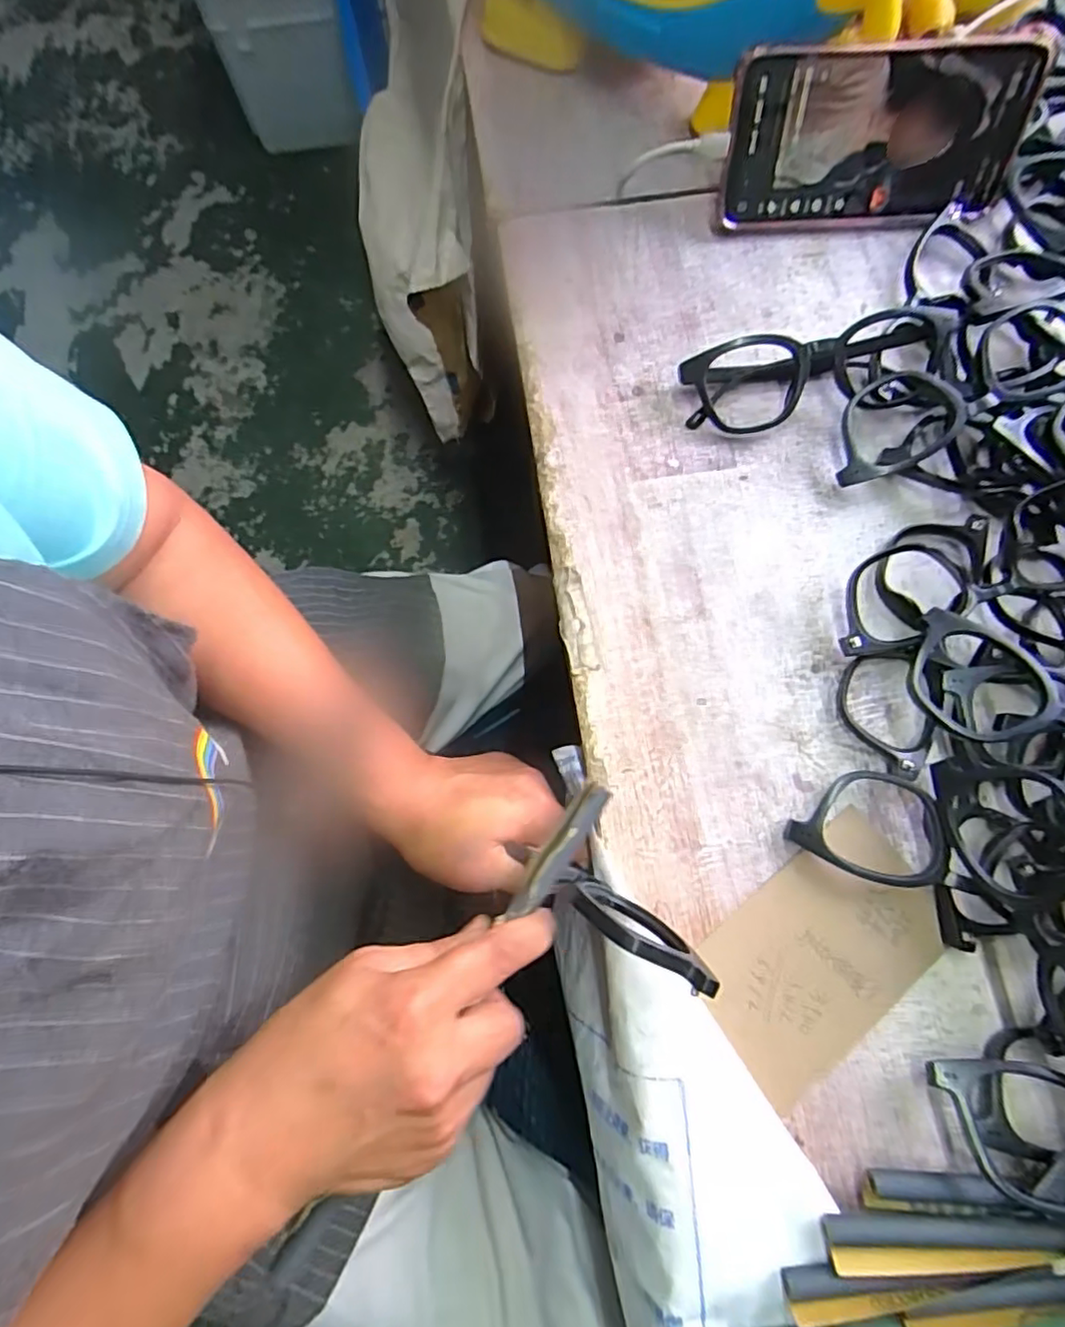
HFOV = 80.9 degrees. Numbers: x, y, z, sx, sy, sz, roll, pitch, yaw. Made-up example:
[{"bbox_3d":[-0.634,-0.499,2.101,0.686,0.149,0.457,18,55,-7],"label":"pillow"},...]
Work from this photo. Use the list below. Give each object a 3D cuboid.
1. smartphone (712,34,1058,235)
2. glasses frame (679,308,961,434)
[{"bbox_3d":[0.192,-0.292,0.350,0.165,0.079,0.009,-2,44,1],"label":"smartphone"},{"bbox_3d":[0.152,-0.156,0.336,0.140,0.038,0.045,-6,75,-2],"label":"glasses frame"}]

